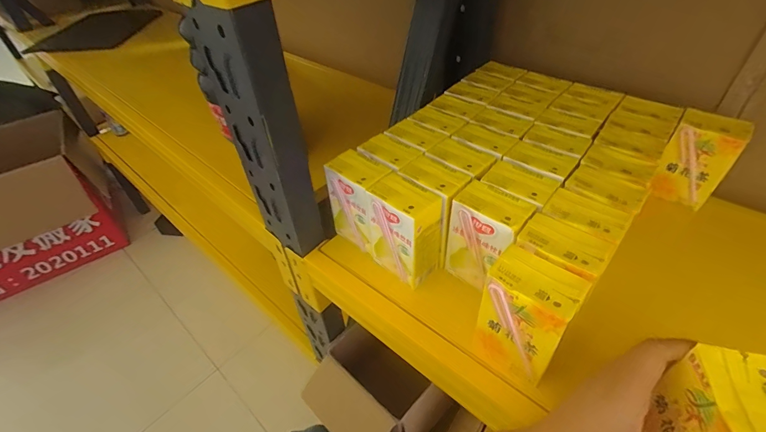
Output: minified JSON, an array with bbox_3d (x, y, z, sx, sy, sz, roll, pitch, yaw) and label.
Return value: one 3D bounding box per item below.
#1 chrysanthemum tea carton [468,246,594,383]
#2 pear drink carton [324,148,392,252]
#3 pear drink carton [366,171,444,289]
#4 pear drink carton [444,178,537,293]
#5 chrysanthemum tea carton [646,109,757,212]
[{"bbox_3d":[0.116,0.083,0.302,0.061,0.101,0.046,30,53,30],"label":"chrysanthemum tea carton"},{"bbox_3d":[-0.025,-0.015,0.412,0.064,0.096,0.046,29,53,29],"label":"pear drink carton"},{"bbox_3d":[0.021,0.016,0.376,0.065,0.095,0.047,32,54,31],"label":"pear drink carton"},{"bbox_3d":[0.101,0.023,0.361,0.063,0.094,0.045,30,53,30],"label":"pear drink carton"},{"bbox_3d":[0.378,-0.066,0.442,0.064,0.100,0.044,33,55,32],"label":"chrysanthemum tea carton"}]

